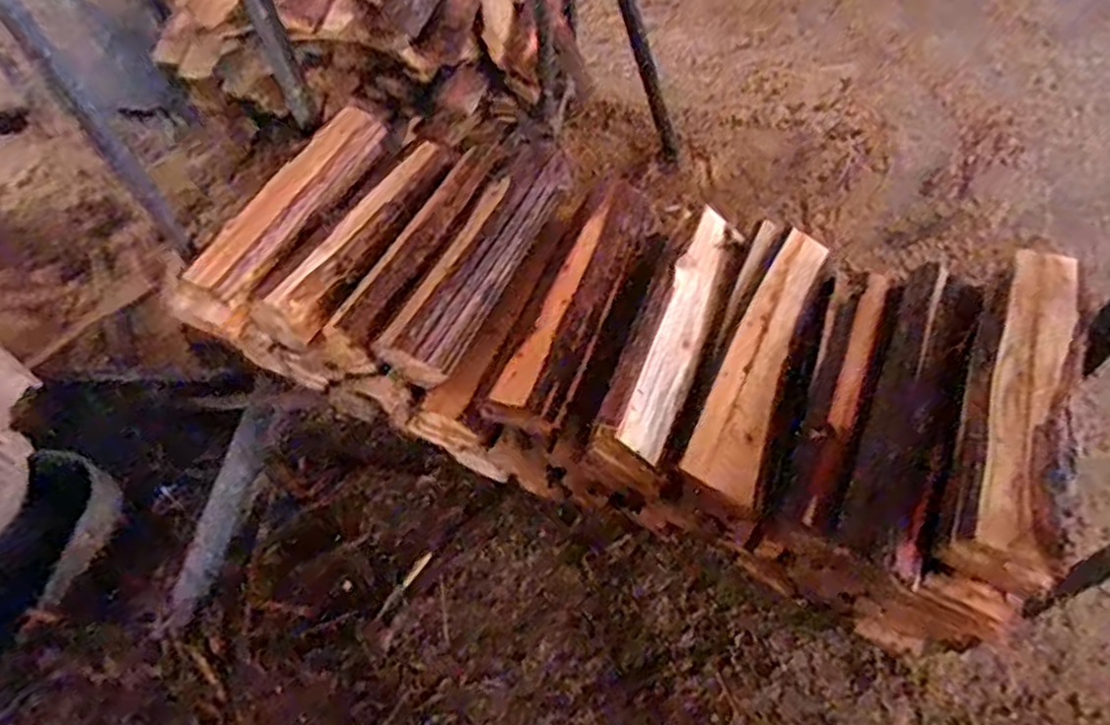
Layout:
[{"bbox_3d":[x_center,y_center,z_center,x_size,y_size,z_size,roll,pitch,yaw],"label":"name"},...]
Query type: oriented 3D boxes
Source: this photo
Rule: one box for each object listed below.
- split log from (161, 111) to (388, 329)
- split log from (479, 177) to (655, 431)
[{"bbox_3d":[-0.521,-0.307,1.372,0.130,0.074,0.558,20,61,18],"label":"split log"},{"bbox_3d":[0.031,-0.110,1.211,0.161,0.089,0.496,16,60,16],"label":"split log"}]

